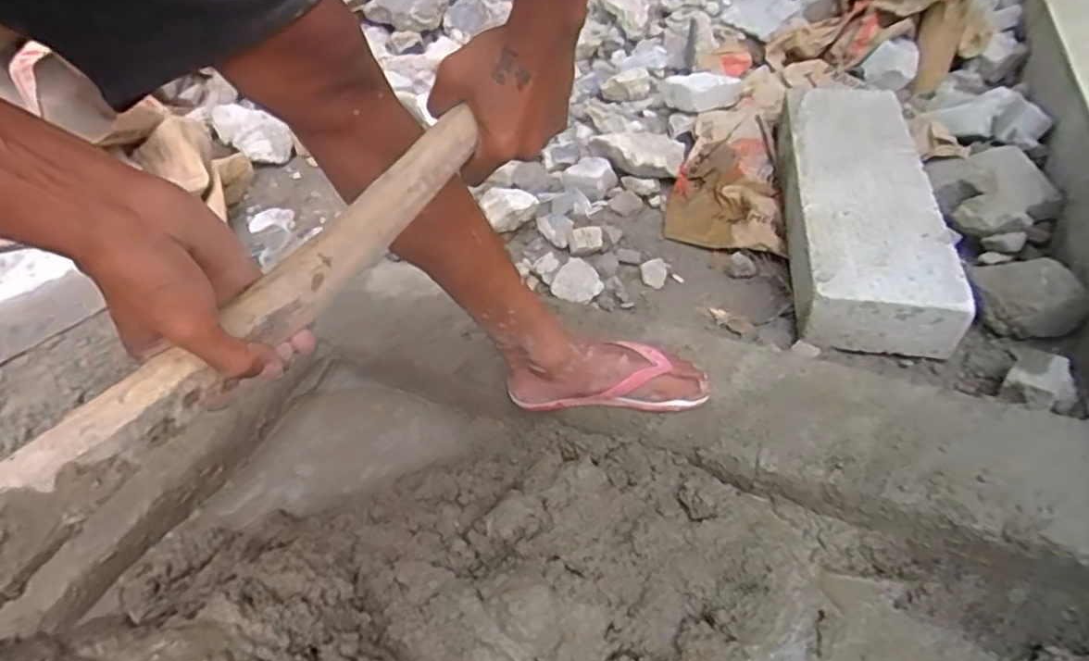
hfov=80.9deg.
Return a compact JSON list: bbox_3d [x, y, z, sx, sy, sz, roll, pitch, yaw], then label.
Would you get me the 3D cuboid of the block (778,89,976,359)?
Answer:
[{"bbox_3d":[0.519,-0.248,1.074,0.209,0.099,0.638,5,44,9],"label":"block"}]

